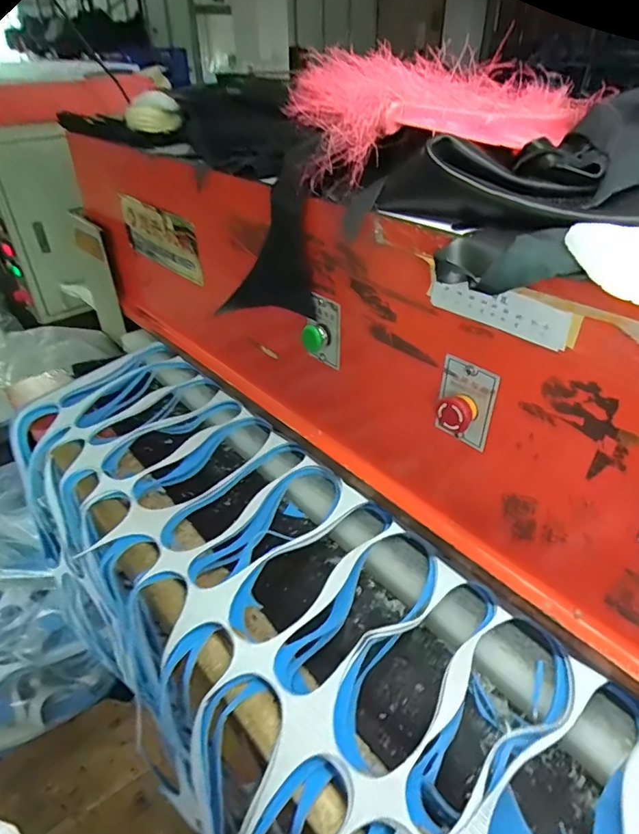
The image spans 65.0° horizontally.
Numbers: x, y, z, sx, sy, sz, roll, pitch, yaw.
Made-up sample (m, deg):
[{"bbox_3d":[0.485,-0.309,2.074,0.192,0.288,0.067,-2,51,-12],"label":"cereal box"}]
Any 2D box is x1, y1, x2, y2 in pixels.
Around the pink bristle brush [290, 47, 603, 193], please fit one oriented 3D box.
[{"bbox_3d":[0.155,-0.317,0.525,0.386,0.094,0.111,-13,39,-18],"label":"pink bristle brush"}]

